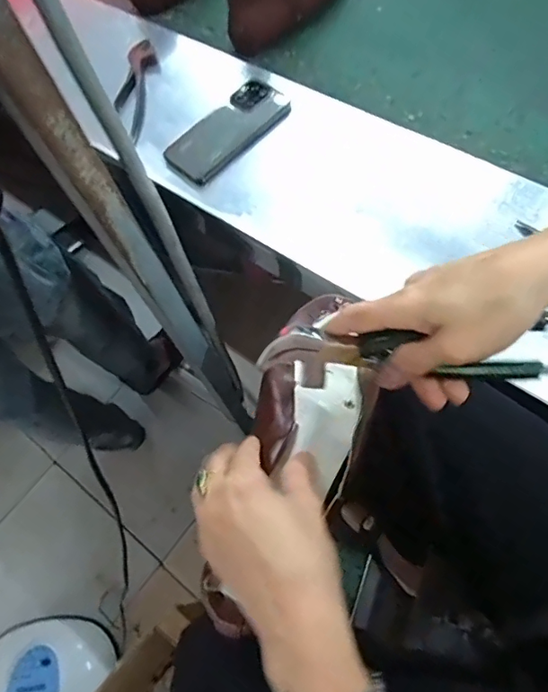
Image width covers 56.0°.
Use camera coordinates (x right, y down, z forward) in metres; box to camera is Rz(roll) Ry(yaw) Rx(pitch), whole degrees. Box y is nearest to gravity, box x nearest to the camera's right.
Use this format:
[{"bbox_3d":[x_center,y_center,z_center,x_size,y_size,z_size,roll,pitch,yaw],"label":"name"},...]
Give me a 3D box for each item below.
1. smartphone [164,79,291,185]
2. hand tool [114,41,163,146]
[{"bbox_3d":[-0.063,-0.290,0.684,0.174,0.015,0.081,-44,67,-12],"label":"smartphone"},{"bbox_3d":[-0.200,-0.375,0.750,0.049,0.020,0.187,3,66,4],"label":"hand tool"}]

